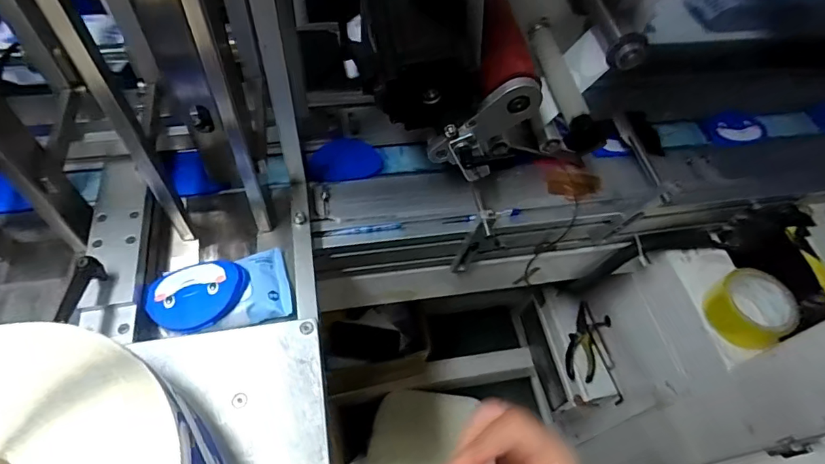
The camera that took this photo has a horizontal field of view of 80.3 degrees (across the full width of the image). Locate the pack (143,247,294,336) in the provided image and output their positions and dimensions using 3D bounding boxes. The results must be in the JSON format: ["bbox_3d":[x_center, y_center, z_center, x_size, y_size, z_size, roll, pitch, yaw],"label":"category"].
[{"bbox_3d":[-0.200,0.063,0.511,0.136,0.030,0.075,-14,59,-14],"label":"pack"}]

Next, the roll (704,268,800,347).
[{"bbox_3d":[0.460,0.100,0.663,0.095,0.059,0.101,2,57,-4],"label":"roll"}]

